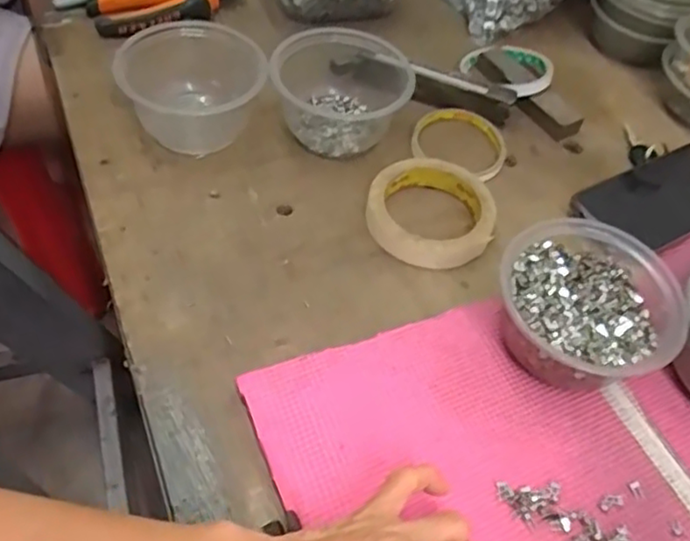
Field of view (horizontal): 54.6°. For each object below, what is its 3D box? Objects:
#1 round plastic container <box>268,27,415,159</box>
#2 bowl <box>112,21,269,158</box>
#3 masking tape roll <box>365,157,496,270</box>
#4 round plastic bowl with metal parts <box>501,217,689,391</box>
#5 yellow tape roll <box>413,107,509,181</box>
[{"bbox_3d":[-0.002,-0.157,0.570,0.110,0.059,0.116,2,53,-3],"label":"round plastic container"},{"bbox_3d":[-0.121,-0.144,0.547,0.110,0.060,0.108,4,52,-5],"label":"bowl"},{"bbox_3d":[0.067,-0.046,0.521,0.097,0.019,0.098,2,53,-3],"label":"masking tape roll"},{"bbox_3d":[0.157,0.026,0.445,0.109,0.056,0.114,4,52,-5],"label":"round plastic bowl with metal parts"},{"bbox_3d":[0.105,-0.115,0.595,0.082,0.014,0.078,2,53,-3],"label":"yellow tape roll"}]

